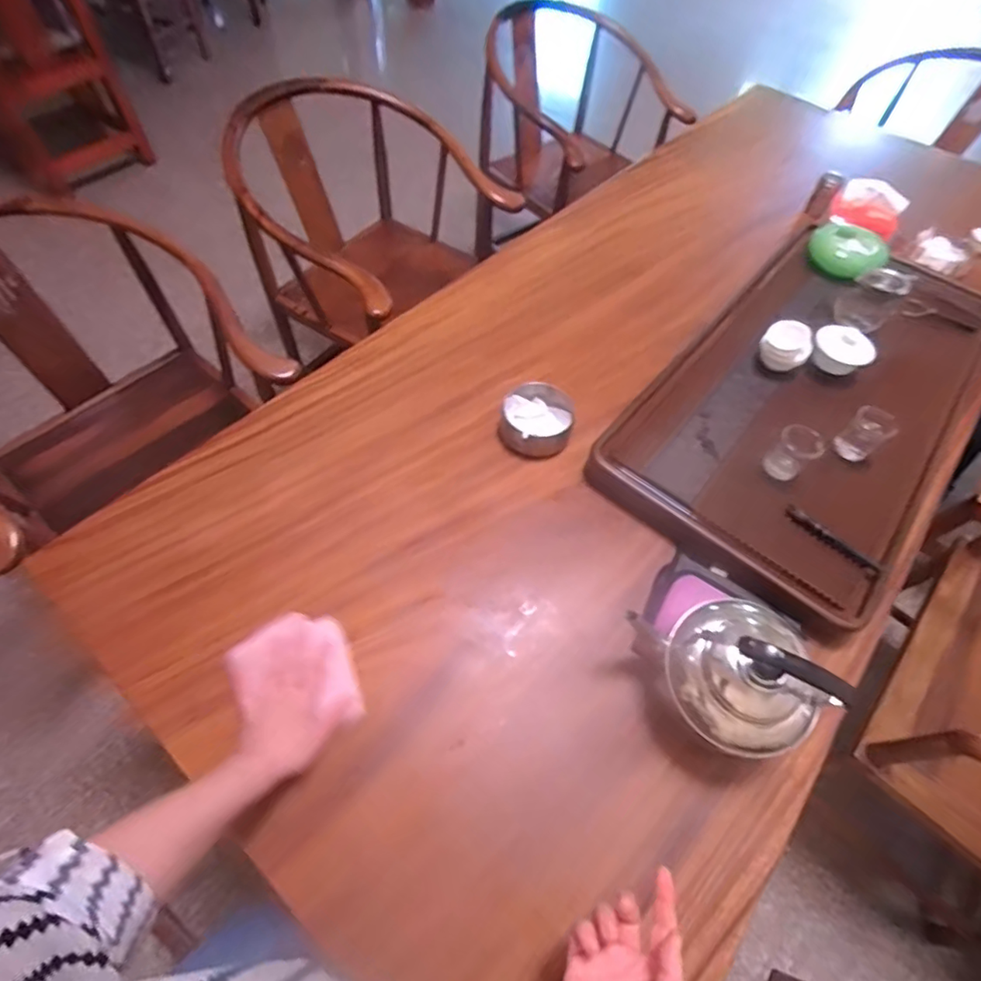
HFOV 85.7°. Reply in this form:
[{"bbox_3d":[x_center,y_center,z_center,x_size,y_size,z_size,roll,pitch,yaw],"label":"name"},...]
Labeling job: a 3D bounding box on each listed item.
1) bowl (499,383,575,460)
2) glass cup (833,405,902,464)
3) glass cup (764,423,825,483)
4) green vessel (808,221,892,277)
[{"bbox_3d":[0.074,-0.108,0.846,0.110,0.049,0.126,12,57,4],"label":"bowl"},{"bbox_3d":[0.552,-0.083,0.779,0.057,0.053,0.055,2,57,-3],"label":"glass cup"},{"bbox_3d":[0.431,-0.052,0.755,0.050,0.067,0.055,2,57,-3],"label":"glass cup"},{"bbox_3d":[0.690,-0.460,1.030,0.135,0.058,0.158,37,62,18],"label":"green vessel"}]

